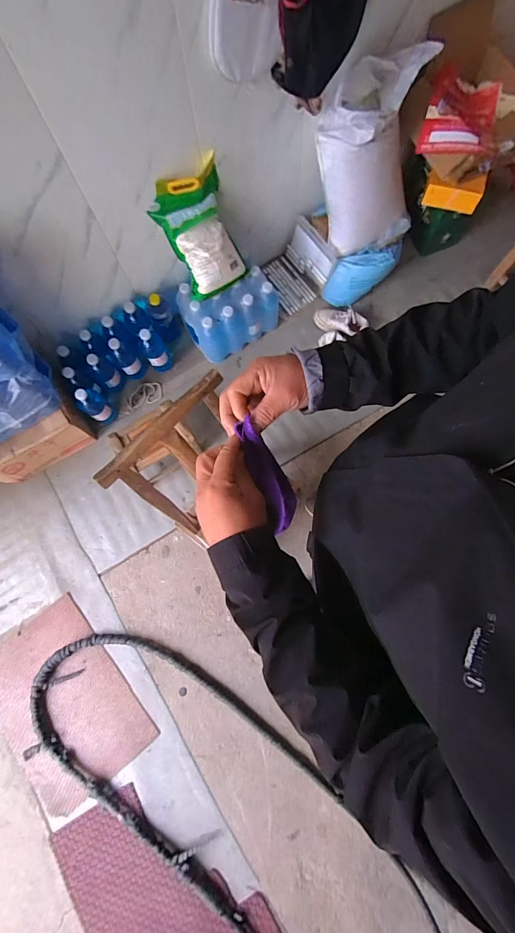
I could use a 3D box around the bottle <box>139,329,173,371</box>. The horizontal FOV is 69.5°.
[{"bbox_3d":[-0.444,-0.508,1.634,0.102,0.280,0.078,-27,76,-4],"label":"bottle"}]

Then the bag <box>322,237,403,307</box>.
[{"bbox_3d":[0.463,-0.870,1.668,0.380,0.126,0.122,-24,73,31],"label":"bag"}]

